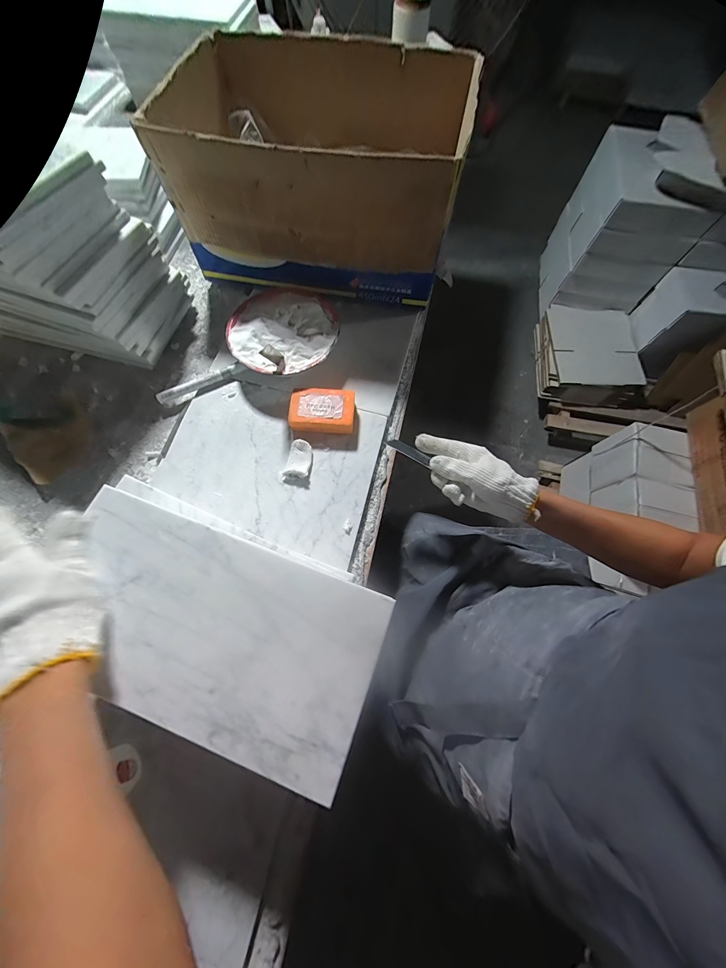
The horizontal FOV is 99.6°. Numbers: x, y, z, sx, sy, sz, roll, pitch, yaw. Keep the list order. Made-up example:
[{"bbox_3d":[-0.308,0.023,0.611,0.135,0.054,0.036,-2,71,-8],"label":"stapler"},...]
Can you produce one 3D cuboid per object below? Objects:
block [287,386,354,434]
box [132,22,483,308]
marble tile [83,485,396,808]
[{"bbox_3d":[-0.059,-0.108,0.455,0.092,0.032,0.061,2,72,1],"label":"block"},{"bbox_3d":[-0.054,-0.514,0.509,0.400,0.206,0.333,11,72,4],"label":"box"},{"bbox_3d":[-0.131,0.121,0.263,0.283,0.005,0.150,20,73,7],"label":"marble tile"}]

